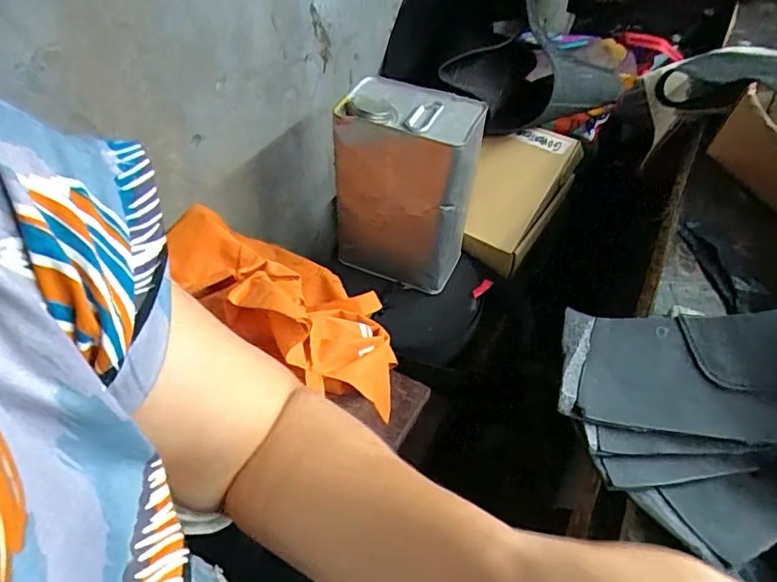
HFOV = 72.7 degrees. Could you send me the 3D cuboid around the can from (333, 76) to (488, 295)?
[{"bbox_3d":[0.026,-0.124,0.674,0.163,0.229,0.116,18,50,15],"label":"can"}]

